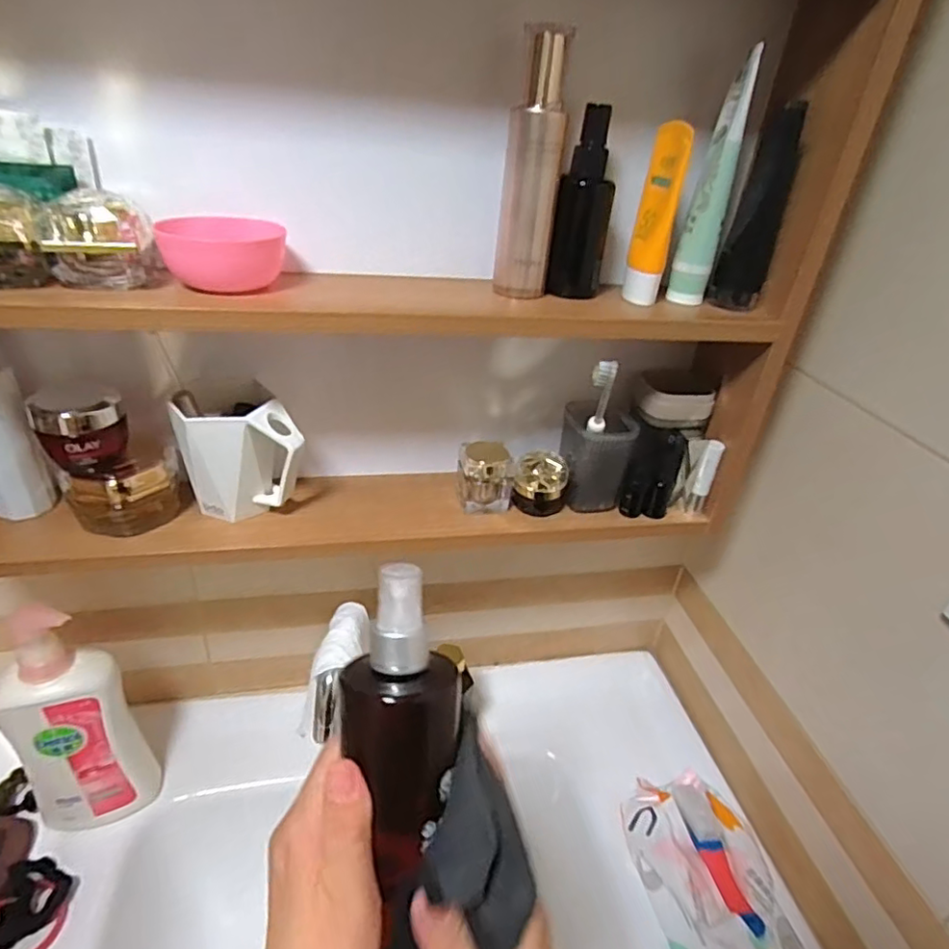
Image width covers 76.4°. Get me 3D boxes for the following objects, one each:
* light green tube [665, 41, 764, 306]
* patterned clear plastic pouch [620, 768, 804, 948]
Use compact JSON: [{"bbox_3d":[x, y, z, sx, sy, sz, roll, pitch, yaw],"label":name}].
[{"bbox_3d":[0.188,-0.224,0.474,0.035,0.170,0.045,17,34,17],"label":"light green tube"},{"bbox_3d":[0.239,0.402,0.597,0.126,0.063,0.234,0,33,-10],"label":"patterned clear plastic pouch"}]

